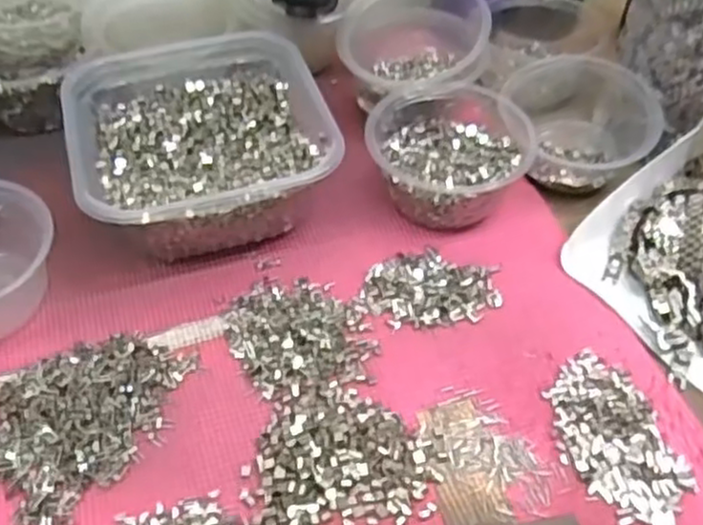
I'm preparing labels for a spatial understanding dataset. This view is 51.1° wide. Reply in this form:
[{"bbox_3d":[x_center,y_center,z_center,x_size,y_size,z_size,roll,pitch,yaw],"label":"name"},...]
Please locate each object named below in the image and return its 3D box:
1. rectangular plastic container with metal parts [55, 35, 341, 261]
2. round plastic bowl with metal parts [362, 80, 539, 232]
[{"bbox_3d":[-0.110,-0.087,0.538,0.170,0.076,0.173,-14,52,-12],"label":"rectangular plastic container with metal parts"},{"bbox_3d":[0.070,-0.081,0.546,0.113,0.059,0.116,0,50,0],"label":"round plastic bowl with metal parts"}]

